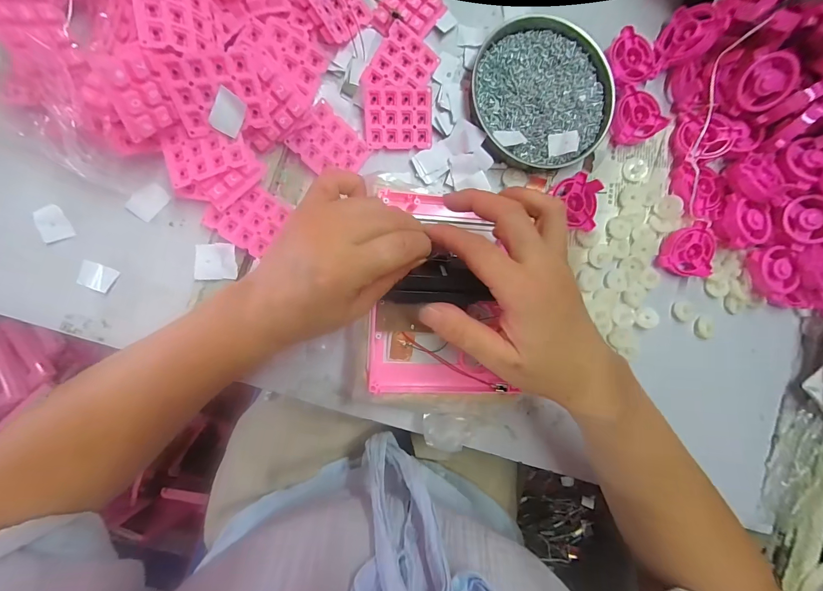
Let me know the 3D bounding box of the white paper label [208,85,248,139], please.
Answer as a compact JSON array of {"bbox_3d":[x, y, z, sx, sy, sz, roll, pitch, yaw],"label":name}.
[{"bbox_3d":[-0.133,-0.132,0.257,0.020,0.004,0.029,25,118,-30],"label":"white paper label"}]

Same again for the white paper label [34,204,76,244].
[{"bbox_3d":[-0.285,-0.057,0.281,0.021,0.004,0.028,-29,94,-14],"label":"white paper label"}]

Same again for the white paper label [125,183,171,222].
[{"bbox_3d":[-0.213,-0.076,0.286,0.020,0.005,0.029,38,86,-6],"label":"white paper label"}]

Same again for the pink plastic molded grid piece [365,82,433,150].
[{"bbox_3d":[-0.011,-0.159,0.316,0.059,0.007,0.051,-2,109,-9],"label":"pink plastic molded grid piece"}]

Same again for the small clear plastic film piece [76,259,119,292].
[{"bbox_3d":[-0.251,-0.015,0.282,0.025,0.005,0.020,20,88,-7],"label":"small clear plastic film piece"}]

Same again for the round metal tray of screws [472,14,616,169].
[{"bbox_3d":[0.123,-0.193,0.331,0.125,0.023,0.136,-3,91,-8],"label":"round metal tray of screws"}]

